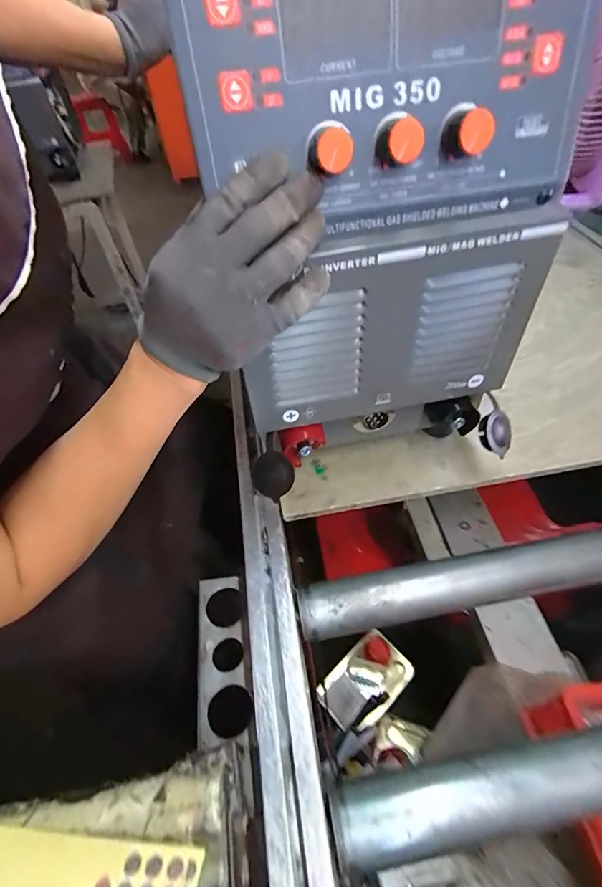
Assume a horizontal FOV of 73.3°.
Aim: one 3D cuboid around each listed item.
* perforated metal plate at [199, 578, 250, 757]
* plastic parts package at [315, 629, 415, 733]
[{"bbox_3d":[-0.076,0.198,0.380,0.041,0.009,0.145,-10,50,-3],"label":"perforated metal plate"},{"bbox_3d":[0.117,0.425,0.726,0.163,0.040,0.104,-36,56,-22],"label":"plastic parts package"}]

